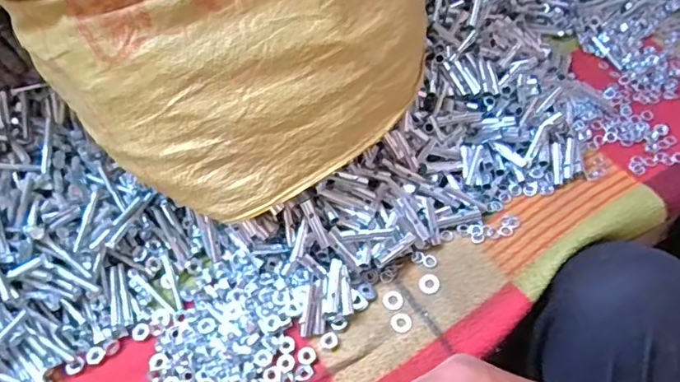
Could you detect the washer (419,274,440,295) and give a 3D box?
[{"bbox_3d":[0.079,0.083,0.464,0.018,0.004,0.018,-3,70,8],"label":"washer"}]

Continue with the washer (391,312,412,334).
[{"bbox_3d":[0.052,0.111,0.444,0.017,0.004,0.019,10,56,7],"label":"washer"}]

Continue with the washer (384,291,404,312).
[{"bbox_3d":[0.047,0.095,0.457,0.017,0.004,0.019,-19,57,-12],"label":"washer"}]

